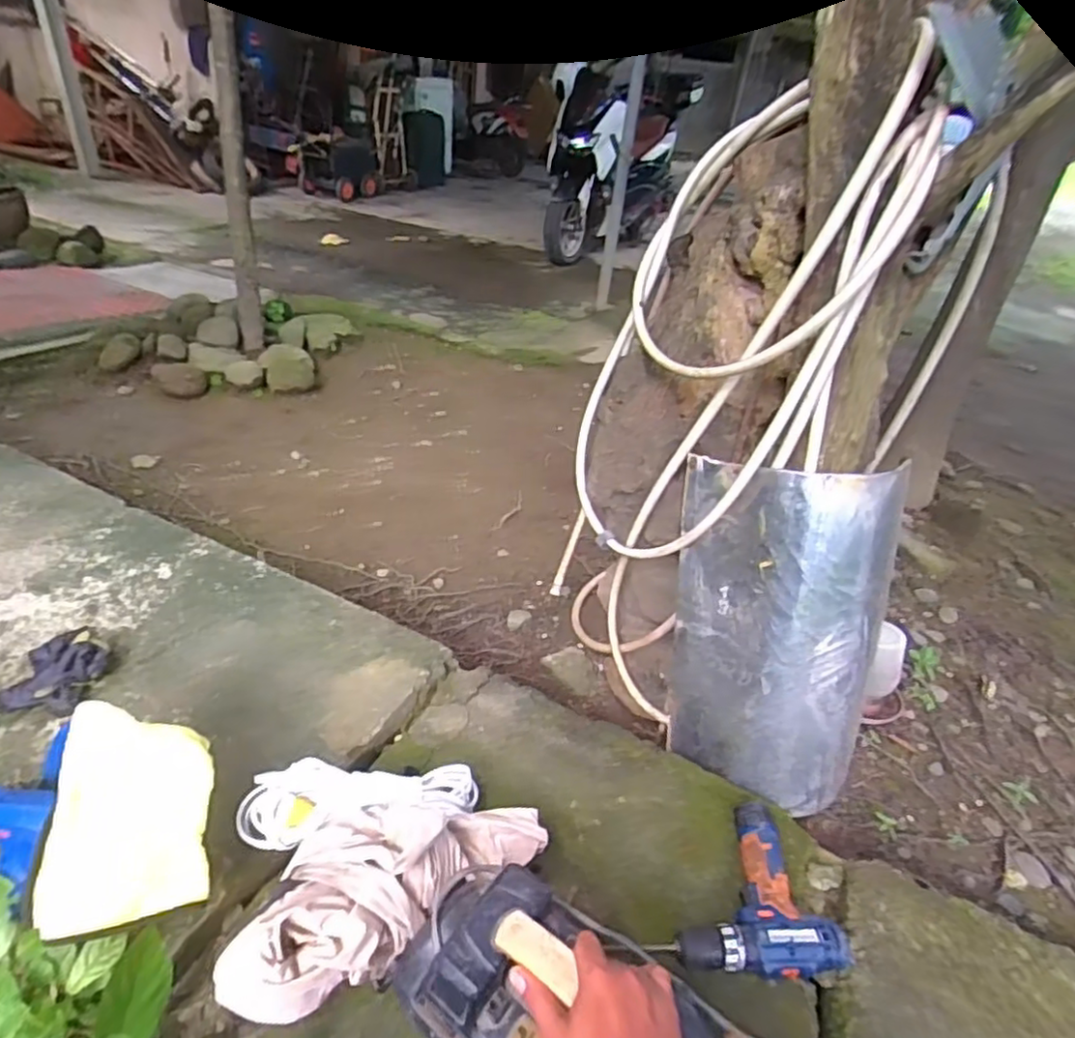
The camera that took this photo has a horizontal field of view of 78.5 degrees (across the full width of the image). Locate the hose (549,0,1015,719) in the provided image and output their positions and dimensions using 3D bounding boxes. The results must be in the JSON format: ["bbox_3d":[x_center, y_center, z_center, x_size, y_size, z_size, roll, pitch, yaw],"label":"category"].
[{"bbox_3d":[0.275,-0.127,1.068,0.449,0.938,0.288,28,38,30],"label":"hose"}]

